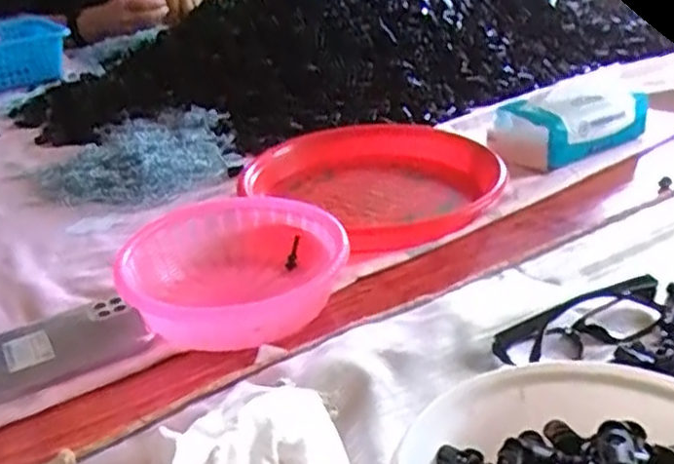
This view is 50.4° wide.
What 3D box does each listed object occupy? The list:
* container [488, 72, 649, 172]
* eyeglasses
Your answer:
[{"bbox_3d":[0.244,-0.117,0.762,0.175,0.063,0.084,-20,30,-25],"label":"container"},{"bbox_3d":[0.167,0.059,0.473,0.132,0.029,0.039,-18,29,-22],"label":"eyeglasses"}]

